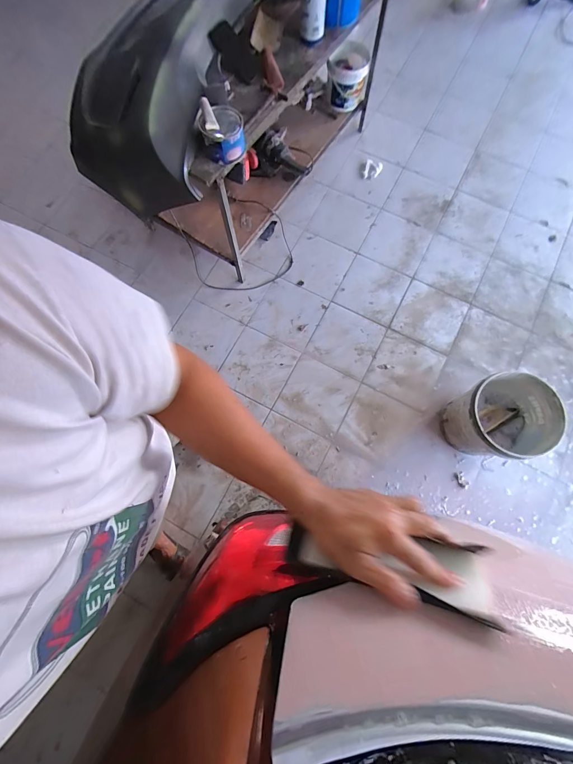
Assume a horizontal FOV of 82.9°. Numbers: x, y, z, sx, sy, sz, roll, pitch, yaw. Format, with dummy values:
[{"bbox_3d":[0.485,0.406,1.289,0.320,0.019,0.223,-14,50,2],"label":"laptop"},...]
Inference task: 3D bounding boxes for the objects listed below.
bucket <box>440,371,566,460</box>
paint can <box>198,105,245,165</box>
[{"bbox_3d":[0.780,0.135,1.221,0.297,0.294,0.281,0,76,0],"label":"bucket"},{"bbox_3d":[-0.194,-0.754,0.984,0.131,0.084,0.138,-3,76,0],"label":"paint can"}]

